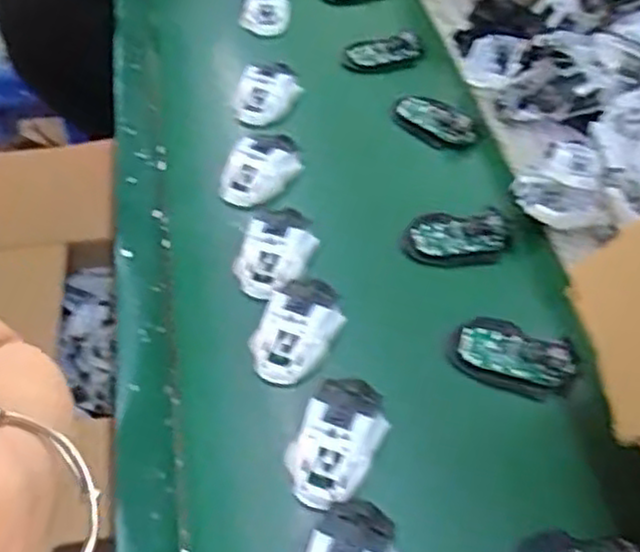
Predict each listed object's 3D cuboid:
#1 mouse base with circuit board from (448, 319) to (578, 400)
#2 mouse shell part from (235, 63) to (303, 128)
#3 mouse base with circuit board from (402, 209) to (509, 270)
[{"bbox_3d":[0.179,0.077,0.680,0.109,0.015,0.065,19,53,16],"label":"mouse base with circuit board"},{"bbox_3d":[-0.072,-0.227,0.926,0.070,0.033,0.103,11,51,10],"label":"mouse shell part"},{"bbox_3d":[0.144,-0.042,0.773,0.109,0.010,0.067,-1,50,1],"label":"mouse base with circuit board"}]

